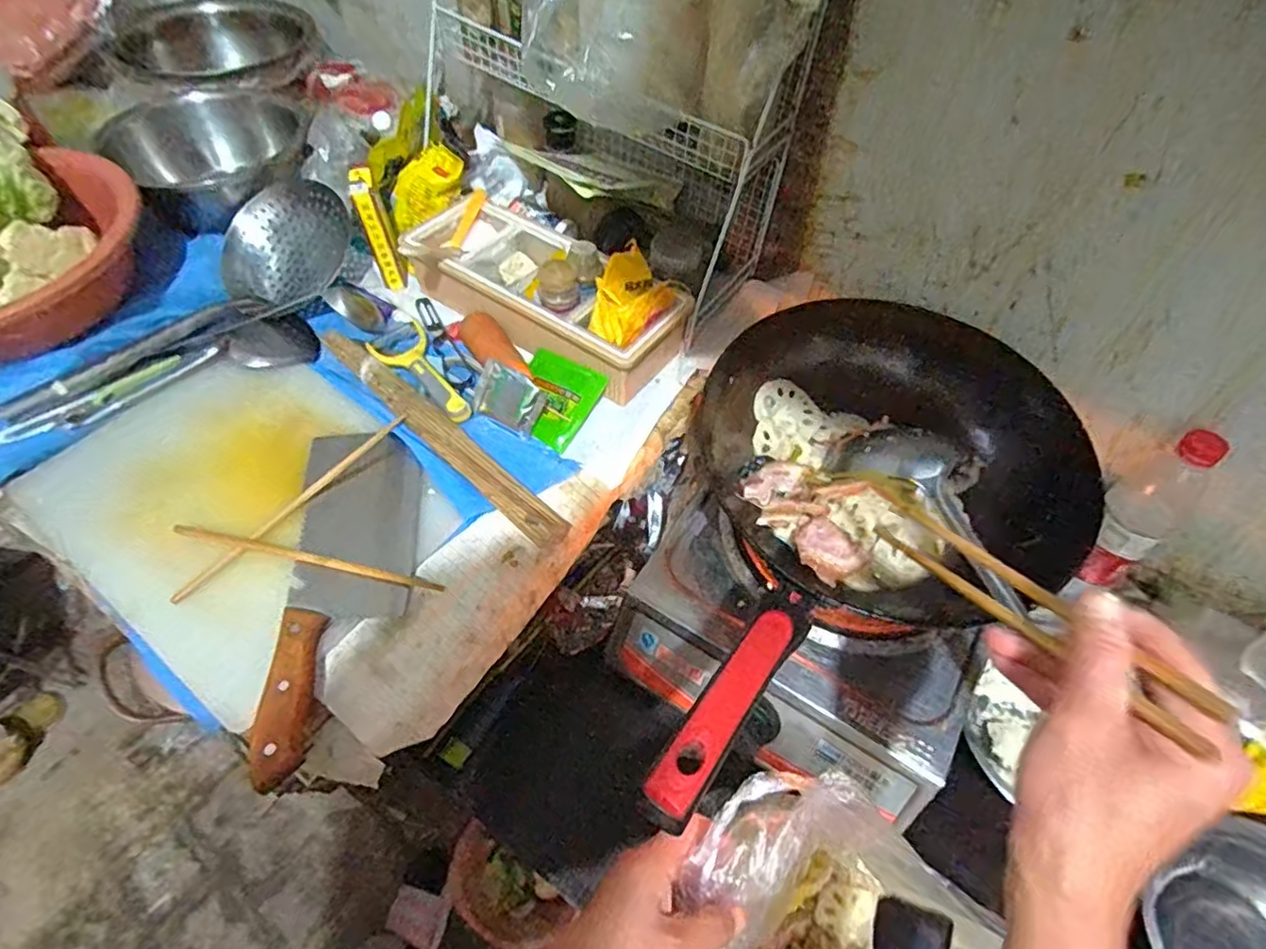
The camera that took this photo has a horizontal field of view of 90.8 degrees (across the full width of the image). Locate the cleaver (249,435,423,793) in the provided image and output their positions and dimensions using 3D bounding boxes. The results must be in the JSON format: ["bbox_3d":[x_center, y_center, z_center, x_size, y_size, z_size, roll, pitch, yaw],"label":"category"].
[{"bbox_3d":[-0.225,0.071,0.498,0.102,0.034,0.297,-9,57,-9],"label":"cleaver"}]

